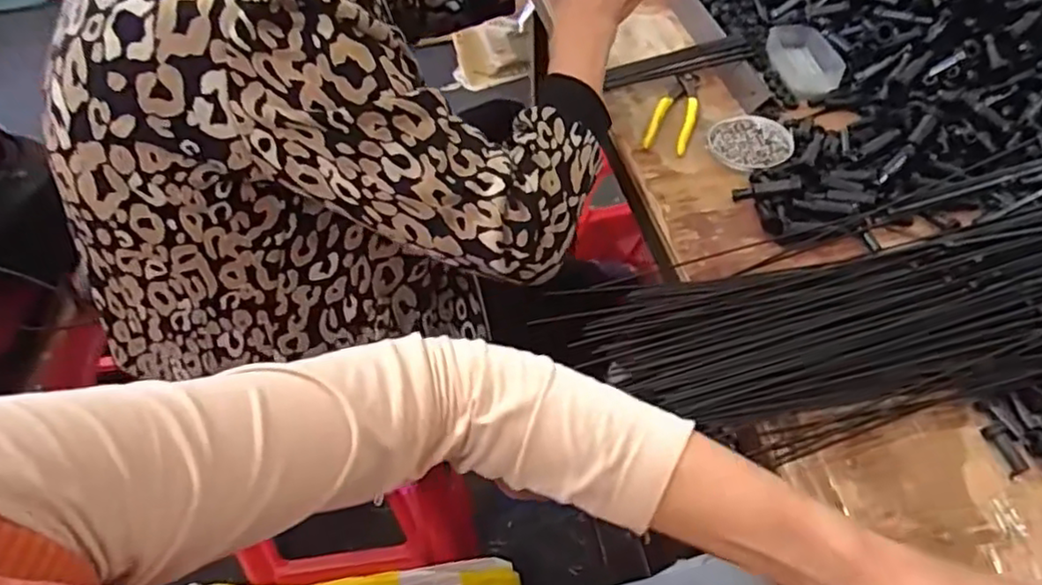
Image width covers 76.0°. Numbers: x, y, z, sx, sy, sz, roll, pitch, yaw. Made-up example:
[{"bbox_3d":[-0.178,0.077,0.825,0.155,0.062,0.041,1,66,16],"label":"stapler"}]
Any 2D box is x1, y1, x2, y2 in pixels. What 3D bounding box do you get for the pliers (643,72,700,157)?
[{"bbox_3d":[0.187,-0.219,0.803,0.048,0.009,0.158,14,50,13],"label":"pliers"}]

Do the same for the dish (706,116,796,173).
[{"bbox_3d":[0.259,-0.171,0.752,0.087,0.010,0.086,-1,48,1],"label":"dish"}]

